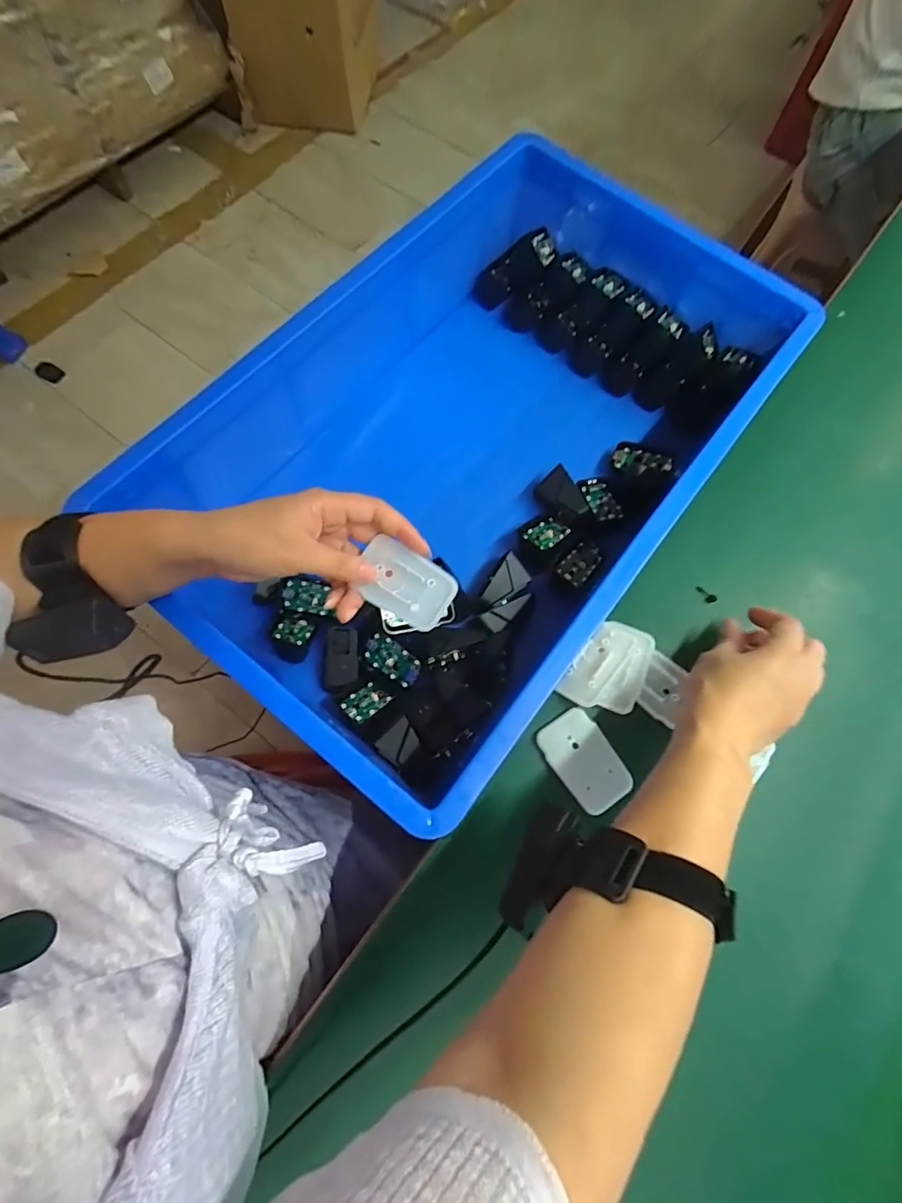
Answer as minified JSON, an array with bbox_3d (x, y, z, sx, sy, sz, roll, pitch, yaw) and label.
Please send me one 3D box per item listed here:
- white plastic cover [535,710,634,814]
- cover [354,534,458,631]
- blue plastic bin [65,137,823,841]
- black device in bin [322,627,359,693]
[{"bbox_3d":[0.100,0.118,0.376,0.045,0.004,0.070,-32,75,-12],"label":"white plastic cover"},{"bbox_3d":[-0.031,-0.011,0.349,0.067,0.013,0.043,27,72,7],"label":"cover"},{"bbox_3d":[0.018,-0.163,0.548,0.430,0.208,0.640,37,74,10],"label":"blue plastic bin"},{"bbox_3d":[-0.111,0.057,0.506,0.036,0.009,0.062,-1,86,0],"label":"black device in bin"}]

